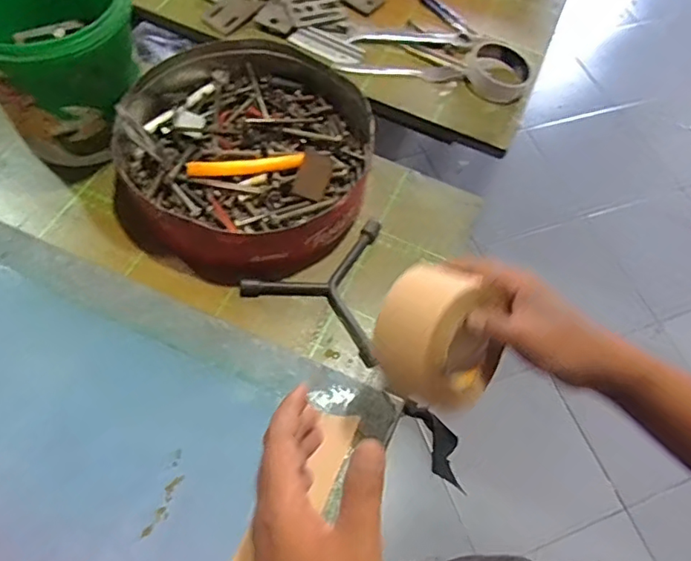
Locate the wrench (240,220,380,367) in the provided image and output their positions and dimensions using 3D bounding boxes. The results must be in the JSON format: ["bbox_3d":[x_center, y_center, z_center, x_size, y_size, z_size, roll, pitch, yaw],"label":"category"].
[{"bbox_3d":[-0.005,-0.008,0.581,0.150,0.019,0.142,28,62,10],"label":"wrench"}]

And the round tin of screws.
[{"bbox_3d":[-0.104,-0.146,0.613,0.261,0.070,0.277,2,61,-4],"label":"round tin of screws"}]

